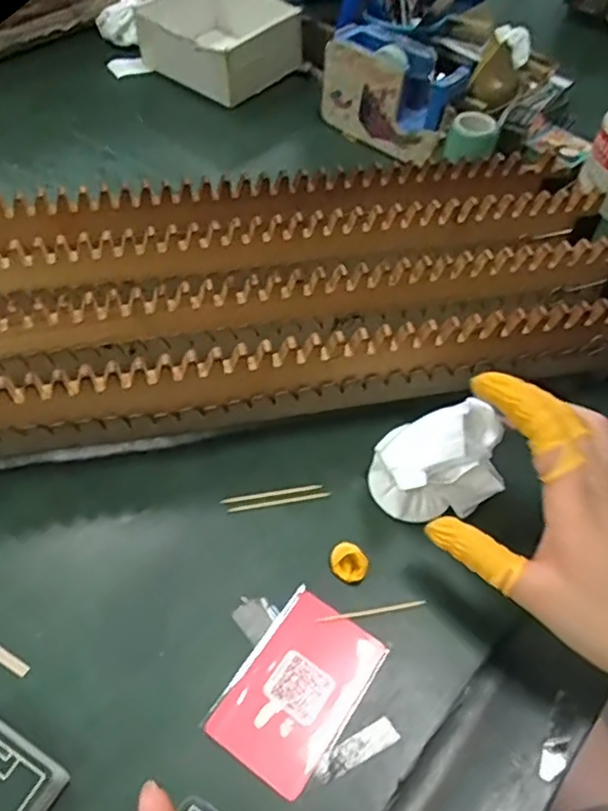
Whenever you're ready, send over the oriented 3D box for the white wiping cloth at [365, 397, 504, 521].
[{"bbox_3d":[0.078,0.034,0.371,0.077,0.064,0.050,-7,54,-10],"label":"white wiping cloth"}]

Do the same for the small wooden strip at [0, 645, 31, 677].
[{"bbox_3d":[-0.149,0.128,0.320,0.023,0.004,0.006,27,55,15],"label":"small wooden strip"}]

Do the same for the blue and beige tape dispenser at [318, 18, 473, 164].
[{"bbox_3d":[0.083,-0.294,0.602,0.134,0.078,0.053,40,59,23],"label":"blue and beige tape dispenser"}]

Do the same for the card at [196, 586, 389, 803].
[{"bbox_3d":[-0.002,0.141,0.320,0.057,0.004,0.086,30,56,17],"label":"card"}]

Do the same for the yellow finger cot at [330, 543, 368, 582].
[{"bbox_3d":[0.025,0.088,0.354,0.014,0.017,0.022,-31,61,-25],"label":"yellow finger cot"}]

